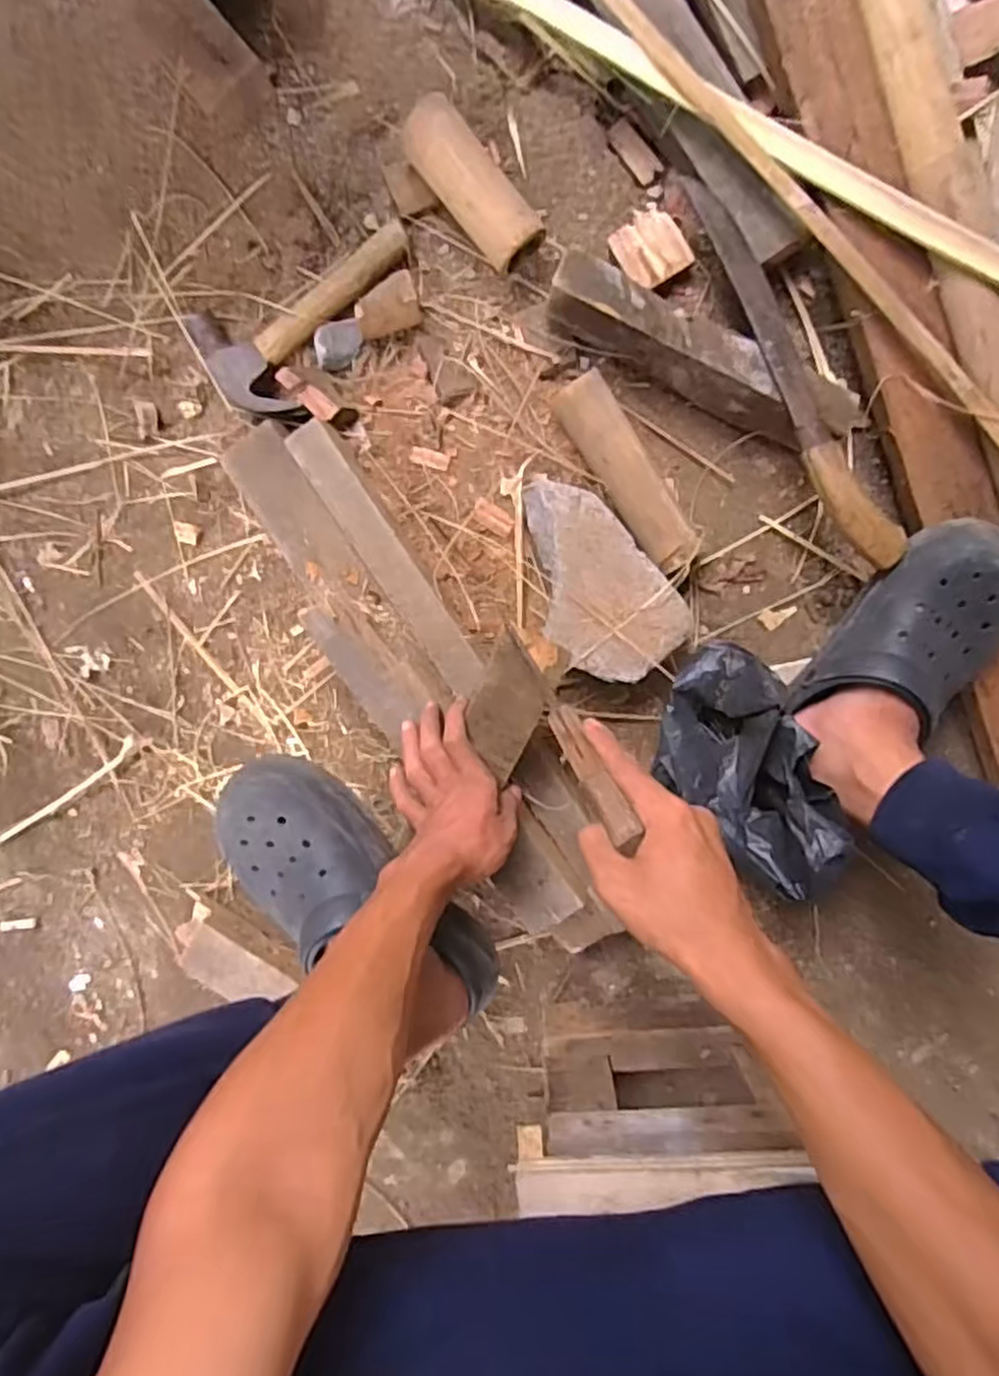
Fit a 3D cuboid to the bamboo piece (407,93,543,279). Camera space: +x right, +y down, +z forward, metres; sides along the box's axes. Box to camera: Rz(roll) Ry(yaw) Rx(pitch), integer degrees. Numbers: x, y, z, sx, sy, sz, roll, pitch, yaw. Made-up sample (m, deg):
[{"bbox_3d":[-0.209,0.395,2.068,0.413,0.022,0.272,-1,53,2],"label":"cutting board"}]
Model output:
[{"bbox_3d":[-0.026,-0.423,0.620,0.050,0.056,0.135,-42,96,5],"label":"bamboo piece"}]

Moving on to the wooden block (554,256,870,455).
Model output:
[{"bbox_3d":[0.174,-0.282,0.634,0.279,0.068,0.056,24,97,-3],"label":"wooden block"}]

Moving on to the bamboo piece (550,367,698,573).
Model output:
[{"bbox_3d":[0.113,-0.190,0.653,0.045,0.052,0.179,-32,96,4],"label":"bamboo piece"}]

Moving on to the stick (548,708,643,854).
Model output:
[{"bbox_3d":[0.056,0.054,0.456,0.022,0.114,0.013,-28,138,3],"label":"stick"}]

